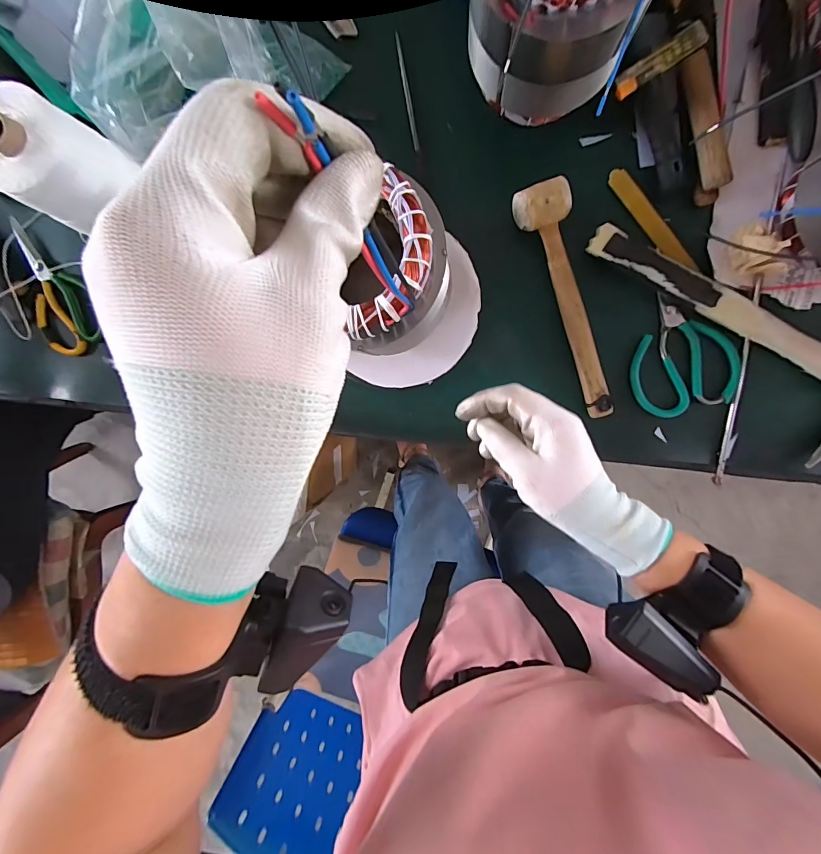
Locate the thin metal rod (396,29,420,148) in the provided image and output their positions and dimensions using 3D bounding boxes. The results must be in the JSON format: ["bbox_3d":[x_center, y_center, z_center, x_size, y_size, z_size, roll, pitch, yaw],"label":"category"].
[{"bbox_3d":[-0.003,-0.388,0.464,0.007,0.005,0.130,-10,96,8],"label":"thin metal rod"}]

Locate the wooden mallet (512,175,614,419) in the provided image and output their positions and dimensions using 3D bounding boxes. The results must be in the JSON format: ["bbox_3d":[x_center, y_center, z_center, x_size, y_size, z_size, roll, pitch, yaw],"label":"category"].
[{"bbox_3d":[0.179,-0.137,0.452,0.055,0.036,0.263,-17,94,10],"label":"wooden mallet"}]

